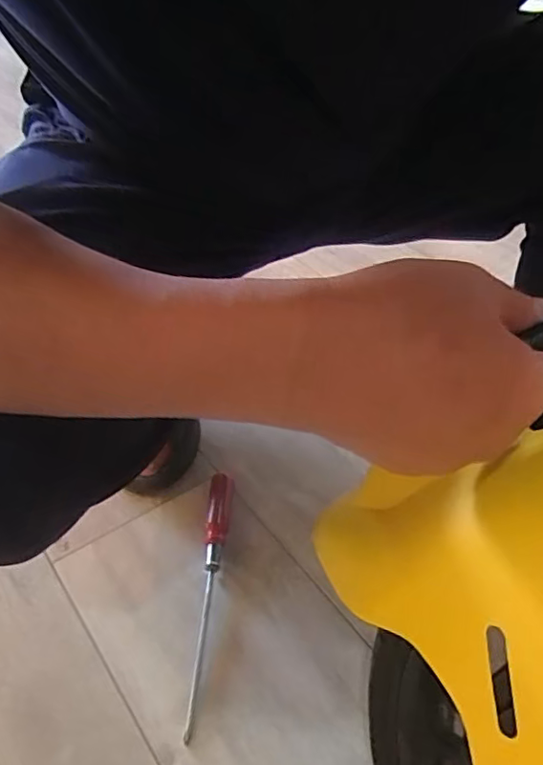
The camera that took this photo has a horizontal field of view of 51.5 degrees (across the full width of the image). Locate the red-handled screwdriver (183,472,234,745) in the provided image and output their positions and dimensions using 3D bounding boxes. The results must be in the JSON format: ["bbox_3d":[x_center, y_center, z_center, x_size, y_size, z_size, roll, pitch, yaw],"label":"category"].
[{"bbox_3d":[-0.058,0.196,0.543,0.025,0.021,0.255,4,42,-2],"label":"red-handled screwdriver"}]

